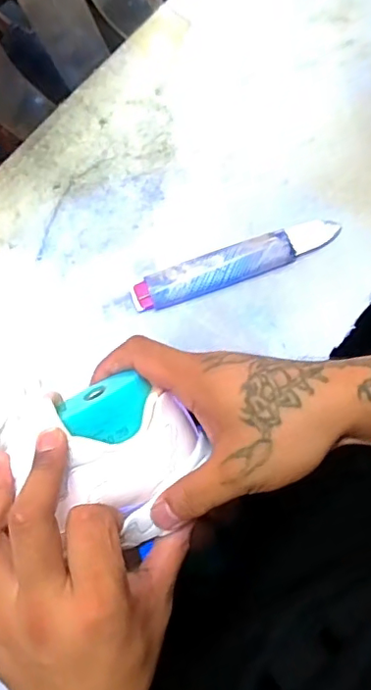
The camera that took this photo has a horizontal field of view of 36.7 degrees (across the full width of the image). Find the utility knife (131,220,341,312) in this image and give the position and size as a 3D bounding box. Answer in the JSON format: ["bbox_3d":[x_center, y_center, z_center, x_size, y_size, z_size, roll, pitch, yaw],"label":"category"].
[{"bbox_3d":[0.040,-0.063,0.428,0.165,0.012,0.029,-19,80,-3],"label":"utility knife"}]

